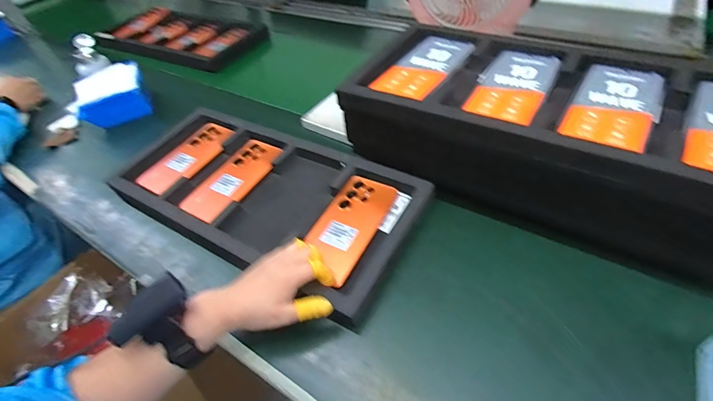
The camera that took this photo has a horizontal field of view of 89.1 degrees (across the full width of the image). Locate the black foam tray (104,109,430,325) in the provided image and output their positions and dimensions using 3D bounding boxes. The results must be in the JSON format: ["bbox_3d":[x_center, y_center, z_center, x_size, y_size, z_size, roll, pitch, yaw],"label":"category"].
[{"bbox_3d":[-0.146,-0.017,0.549,0.483,0.031,0.226,23,54,25],"label":"black foam tray"}]

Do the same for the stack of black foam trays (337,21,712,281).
[{"bbox_3d":[0.241,-0.085,0.469,0.459,0.141,0.219,22,54,24],"label":"stack of black foam trays"}]

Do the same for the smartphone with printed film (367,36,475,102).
[{"bbox_3d":[0.094,-0.188,0.504,0.080,0.008,0.159,29,57,29],"label":"smartphone with printed film"}]

